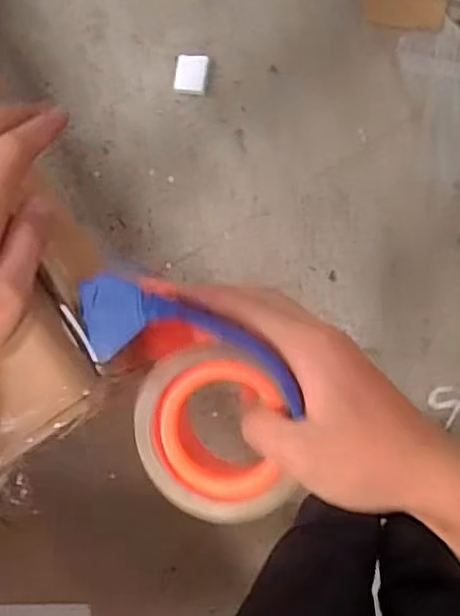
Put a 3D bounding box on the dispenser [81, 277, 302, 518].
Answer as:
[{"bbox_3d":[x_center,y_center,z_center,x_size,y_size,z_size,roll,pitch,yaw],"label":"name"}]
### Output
[{"bbox_3d":[-0.013,0.044,0.343,0.092,0.051,0.146,-23,89,10],"label":"dispenser"}]

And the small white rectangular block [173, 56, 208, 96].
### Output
[{"bbox_3d":[-0.077,-0.468,1.248,0.062,0.030,0.070,11,95,8],"label":"small white rectangular block"}]

